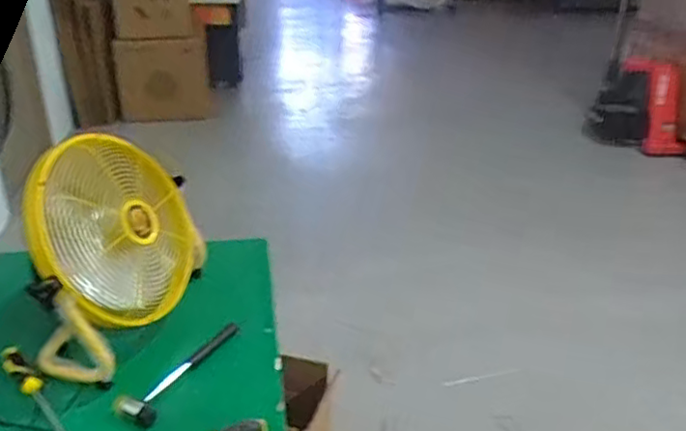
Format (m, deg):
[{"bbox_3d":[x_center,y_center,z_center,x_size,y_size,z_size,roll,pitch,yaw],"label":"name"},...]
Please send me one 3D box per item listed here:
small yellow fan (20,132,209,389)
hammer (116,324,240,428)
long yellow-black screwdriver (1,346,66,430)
[{"bbox_3d":[-0.440,0.045,1.105,0.192,0.348,0.380,-11,28,35],"label":"small yellow fan"},{"bbox_3d":[-0.276,0.258,1.056,0.069,0.028,0.260,13,30,21],"label":"hammer"},{"bbox_3d":[-0.490,0.277,0.990,0.249,0.021,0.030,25,35,37],"label":"long yellow-black screwdriver"}]

